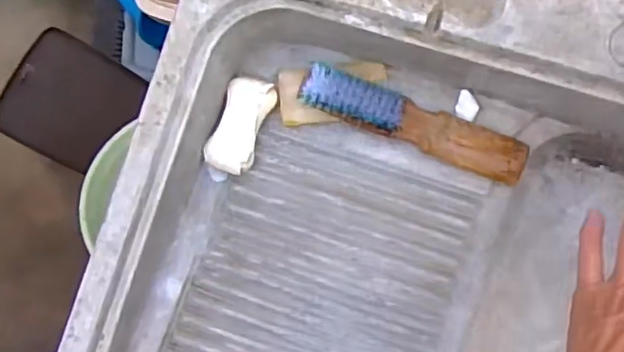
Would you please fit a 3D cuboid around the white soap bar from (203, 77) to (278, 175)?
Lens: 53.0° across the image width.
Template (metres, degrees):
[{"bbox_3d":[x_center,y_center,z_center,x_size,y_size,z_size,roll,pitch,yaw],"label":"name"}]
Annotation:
[{"bbox_3d":[-0.066,-0.047,0.582,0.043,0.020,0.089,19,86,9],"label":"white soap bar"}]

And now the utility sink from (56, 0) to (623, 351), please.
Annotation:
[{"bbox_3d":[0.191,0.147,0.554,0.734,0.197,0.555,18,85,9],"label":"utility sink"}]

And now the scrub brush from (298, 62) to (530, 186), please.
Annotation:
[{"bbox_3d":[0.093,-0.047,0.566,0.208,0.026,0.039,21,86,-3],"label":"scrub brush"}]

